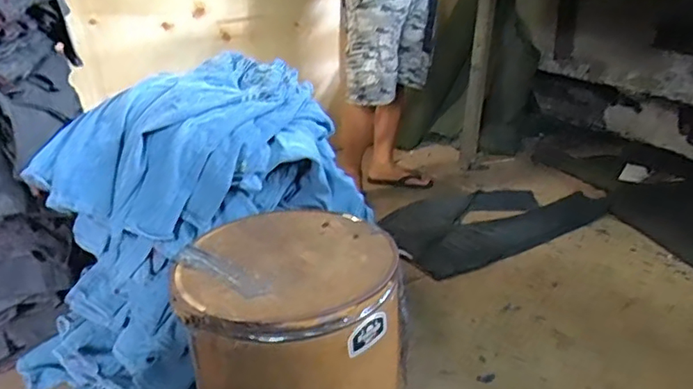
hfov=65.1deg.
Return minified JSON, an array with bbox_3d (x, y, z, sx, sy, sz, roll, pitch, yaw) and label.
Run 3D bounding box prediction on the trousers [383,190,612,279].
[{"bbox_3d":[0.481,0.075,1.883,0.783,0.061,0.471,-12,24,-24],"label":"trousers"}]

